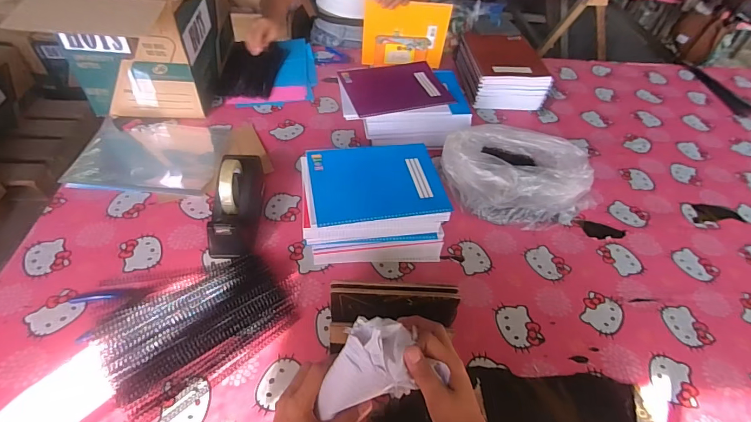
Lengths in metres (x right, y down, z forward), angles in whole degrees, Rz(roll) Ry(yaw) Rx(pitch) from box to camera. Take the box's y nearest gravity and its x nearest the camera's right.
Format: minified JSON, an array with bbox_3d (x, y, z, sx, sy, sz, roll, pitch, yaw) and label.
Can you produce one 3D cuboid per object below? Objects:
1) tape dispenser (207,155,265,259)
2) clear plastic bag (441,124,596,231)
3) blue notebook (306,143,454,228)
[{"bbox_3d":[-0.272,-0.018,0.778,0.074,0.129,0.209,2,48,-4],"label":"tape dispenser"},{"bbox_3d":[0.324,-0.090,0.887,0.353,0.161,0.218,13,49,5],"label":"clear plastic bag"},{"bbox_3d":[0.000,-0.060,0.774,0.246,0.020,0.195,-6,49,-11],"label":"blue notebook"}]

